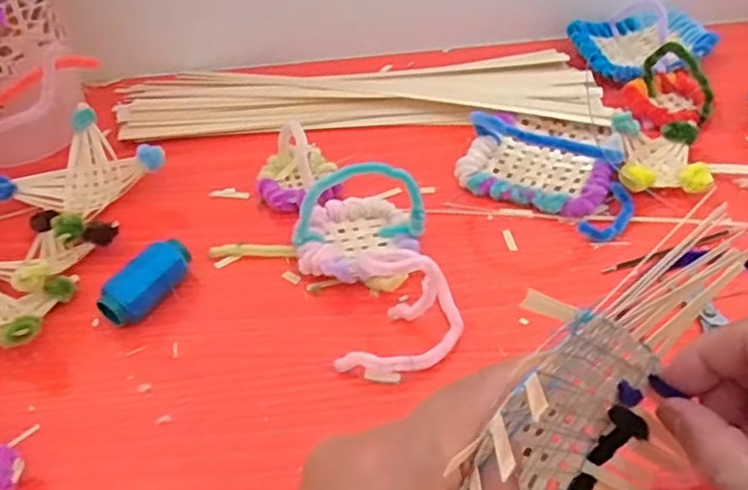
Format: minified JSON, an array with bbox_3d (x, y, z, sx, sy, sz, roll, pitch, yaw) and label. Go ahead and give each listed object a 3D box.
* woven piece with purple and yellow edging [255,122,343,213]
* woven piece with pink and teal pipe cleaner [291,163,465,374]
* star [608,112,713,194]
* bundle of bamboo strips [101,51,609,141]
[{"bbox_3d":[-0.052,-0.055,0.430,0.051,0.036,0.062,-12,46,-6],"label":"woven piece with purple and yellow edging"},{"bbox_3d":[-0.001,0.004,0.354,0.071,0.056,0.123,-15,46,-8],"label":"woven piece with pink and teal pipe cleaner"},{"bbox_3d":[0.176,-0.054,0.412,0.051,0.025,0.059,2,46,8],"label":"star"},{"bbox_3d":[-0.017,-0.116,0.503,0.353,0.013,0.100,-2,45,4],"label":"bundle of bamboo strips"}]

